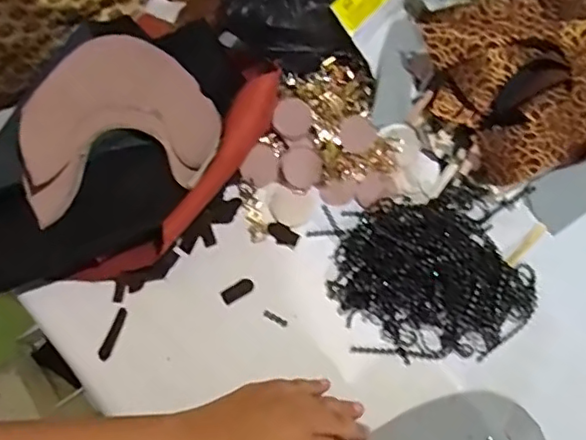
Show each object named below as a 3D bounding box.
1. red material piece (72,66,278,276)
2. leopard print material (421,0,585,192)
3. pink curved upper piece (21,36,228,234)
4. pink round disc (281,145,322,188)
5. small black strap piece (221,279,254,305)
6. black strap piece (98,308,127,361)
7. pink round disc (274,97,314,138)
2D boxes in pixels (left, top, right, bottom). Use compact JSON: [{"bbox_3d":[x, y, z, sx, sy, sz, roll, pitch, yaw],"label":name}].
[{"bbox_3d":[-0.082,-0.030,0.485,0.045,0.061,0.219,38,72,13],"label":"red material piece"},{"bbox_3d":[0.227,-0.131,0.521,0.200,0.090,0.169,-31,71,-12],"label":"leopard print material"},{"bbox_3d":[-0.150,-0.087,0.524,0.156,0.075,0.176,-10,69,-6],"label":"pink curved upper piece"},{"bbox_3d":[0.009,-0.046,0.512,0.034,0.004,0.036,0,93,-3],"label":"pink round disc"},{"bbox_3d":[-0.045,0.058,0.484,0.027,0.004,0.013,-33,73,-14],"label":"small black strap piece"},{"bbox_3d":[-0.144,0.091,0.467,0.009,0.004,0.041,19,69,6],"label":"black strap piece"},{"bbox_3d":[0.000,-0.090,0.517,0.033,0.004,0.035,0,87,3],"label":"pink round disc"}]

